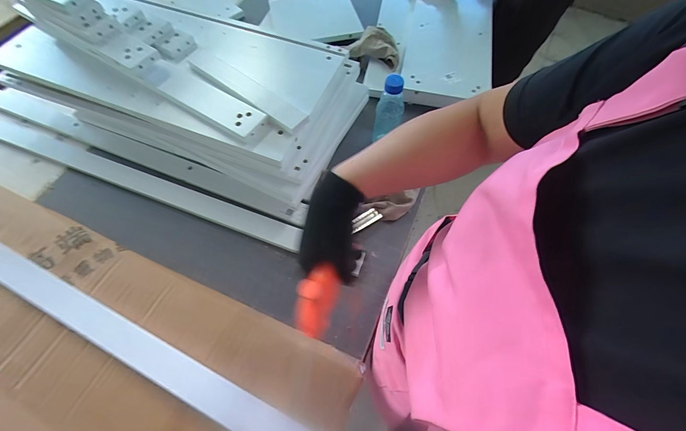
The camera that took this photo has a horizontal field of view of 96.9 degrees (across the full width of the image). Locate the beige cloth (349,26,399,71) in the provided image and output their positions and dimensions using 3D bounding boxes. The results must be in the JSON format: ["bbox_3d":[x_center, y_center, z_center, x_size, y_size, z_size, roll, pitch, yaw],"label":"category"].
[{"bbox_3d":[0.101,-0.508,0.899,0.155,0.059,0.109,17,65,8],"label":"beige cloth"}]

